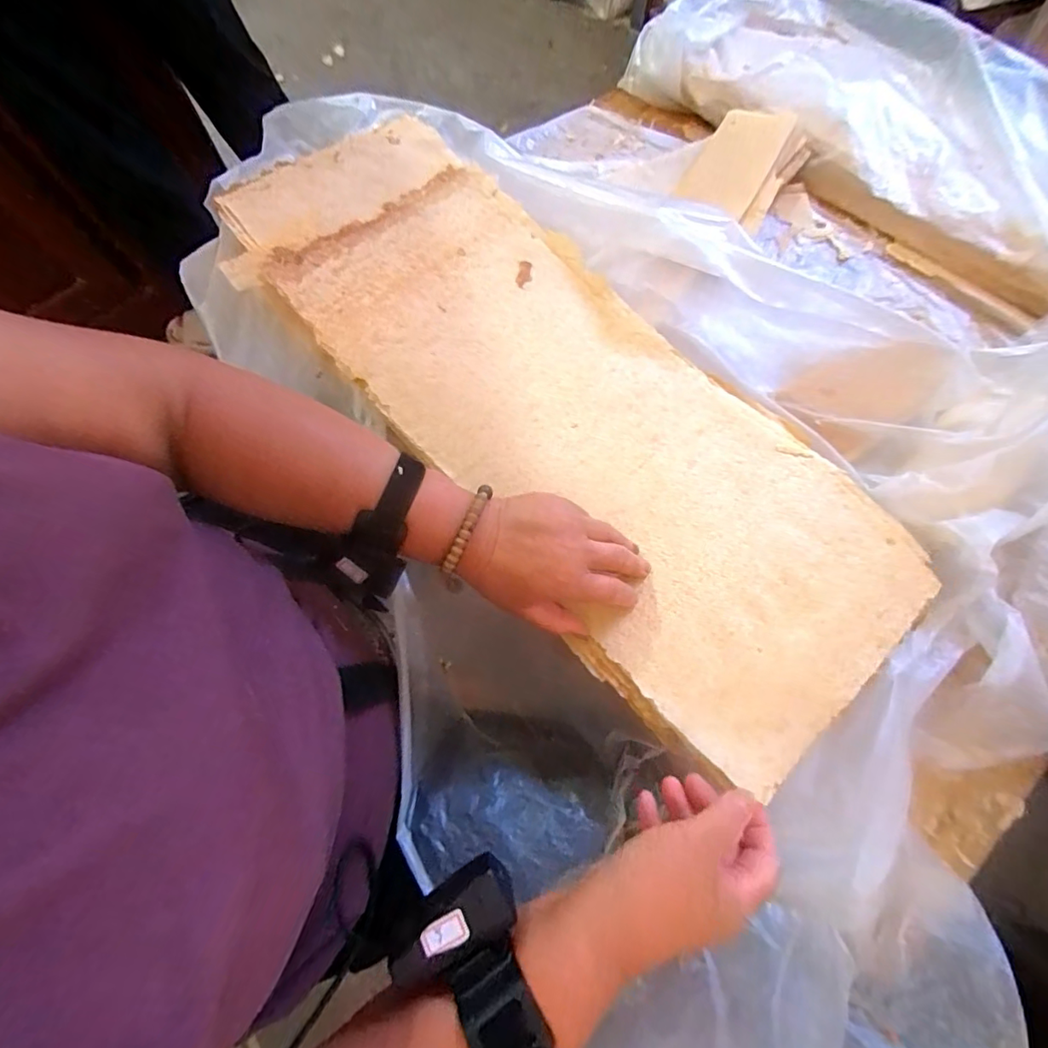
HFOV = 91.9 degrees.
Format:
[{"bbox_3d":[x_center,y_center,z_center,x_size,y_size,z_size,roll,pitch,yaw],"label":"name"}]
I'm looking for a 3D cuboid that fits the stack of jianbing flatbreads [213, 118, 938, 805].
[{"bbox_3d":[0.006,-0.151,0.509,0.282,0.037,0.780,-38,73,-15],"label":"stack of jianbing flatbreads"}]

